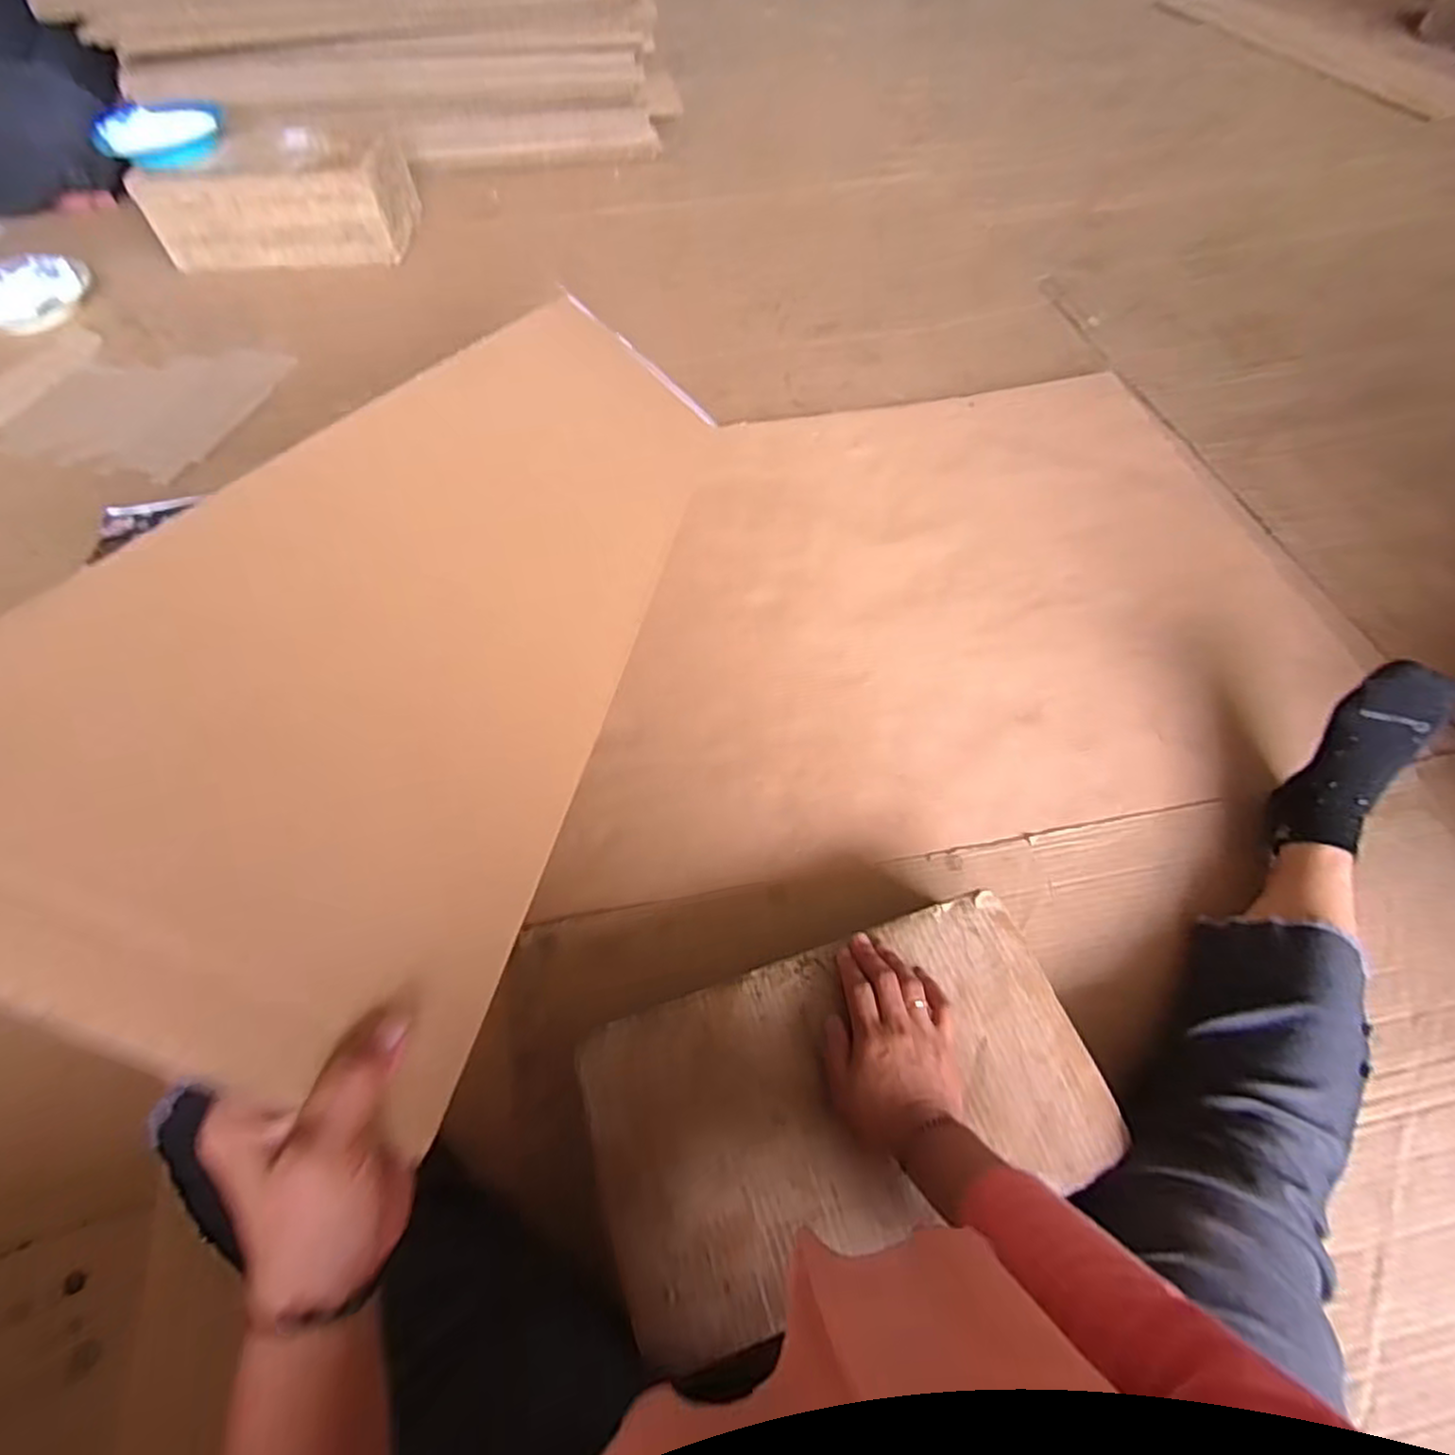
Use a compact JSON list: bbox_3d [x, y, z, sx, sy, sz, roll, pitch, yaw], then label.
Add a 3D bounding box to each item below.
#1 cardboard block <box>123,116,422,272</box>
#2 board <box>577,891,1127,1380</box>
[{"bbox_3d":[-0.766,-0.918,1.251,0.402,0.146,0.184,-3,60,-2],"label":"cardboard block"},{"bbox_3d":[0.090,0.269,0.534,0.366,0.027,0.207,-17,62,-10],"label":"board"}]

